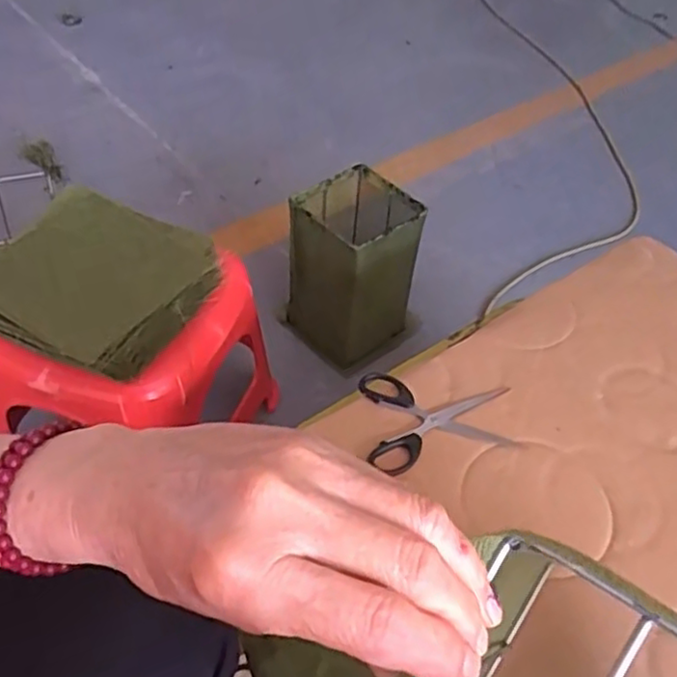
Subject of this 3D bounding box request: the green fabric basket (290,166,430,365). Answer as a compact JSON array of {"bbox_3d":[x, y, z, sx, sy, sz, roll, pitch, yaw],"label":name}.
[{"bbox_3d":[0.024,-0.096,1.070,0.152,0.263,0.147,-34,59,-29],"label":"green fabric basket"}]

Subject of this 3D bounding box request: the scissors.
[{"bbox_3d":[0.088,0.069,0.603,0.130,0.007,0.101,-3,46,-5],"label":"scissors"}]

